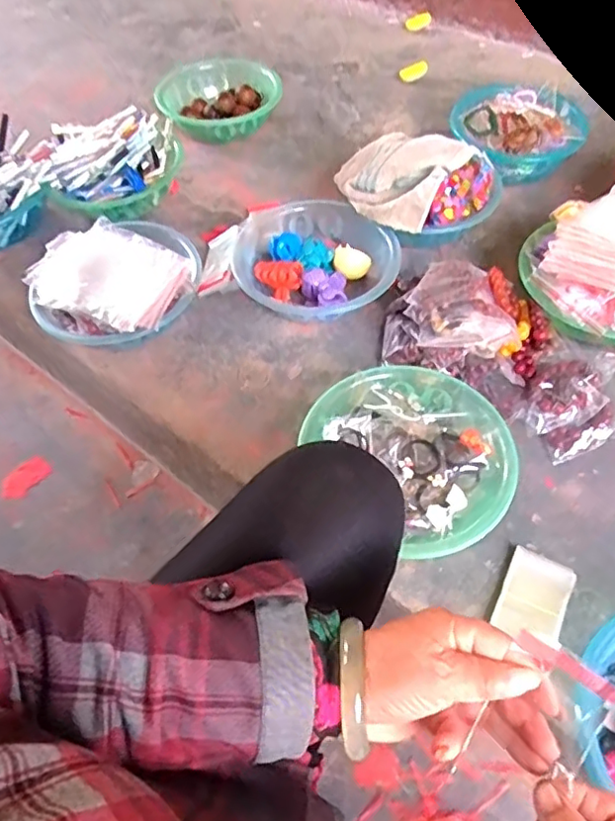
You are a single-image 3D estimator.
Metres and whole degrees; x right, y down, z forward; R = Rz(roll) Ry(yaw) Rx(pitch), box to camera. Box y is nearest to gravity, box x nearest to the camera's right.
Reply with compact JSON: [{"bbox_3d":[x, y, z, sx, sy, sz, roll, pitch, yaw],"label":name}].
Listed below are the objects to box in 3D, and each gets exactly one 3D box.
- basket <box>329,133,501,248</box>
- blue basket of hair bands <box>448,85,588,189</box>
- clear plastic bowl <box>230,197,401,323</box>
[{"bbox_3d":[0.164,-0.344,0.928,0.220,0.117,0.198,-24,57,-14],"label":"basket"},{"bbox_3d":[0.363,-0.488,1.040,0.225,0.085,0.213,6,55,7],"label":"blue basket of hair bands"},{"bbox_3d":[0.001,-0.220,0.885,0.214,0.066,0.254,-31,59,-18],"label":"clear plastic bowl"}]

